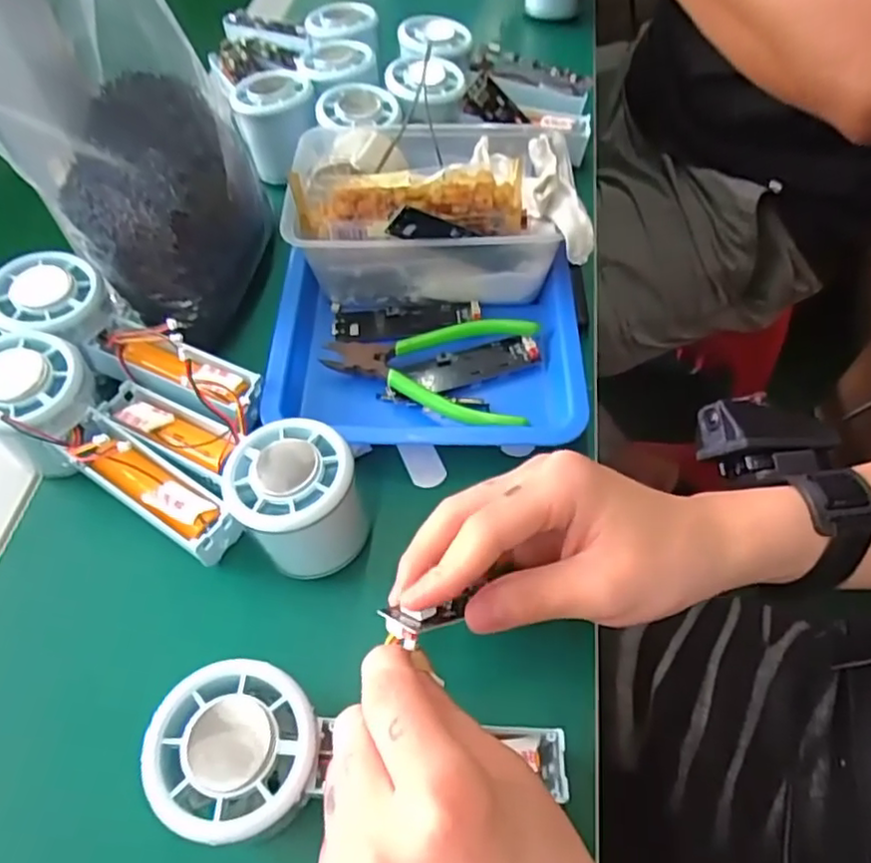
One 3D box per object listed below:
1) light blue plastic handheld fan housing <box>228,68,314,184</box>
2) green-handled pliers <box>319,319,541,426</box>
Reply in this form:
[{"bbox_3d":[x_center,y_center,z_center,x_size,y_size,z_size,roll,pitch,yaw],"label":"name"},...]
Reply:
[{"bbox_3d":[-0.110,-0.214,0.458,0.055,0.055,0.066,-8,57,-3],"label":"light blue plastic handheld fan housing"},{"bbox_3d":[-0.003,-0.042,0.377,0.122,0.013,0.075,13,58,11],"label":"green-handled pliers"}]

